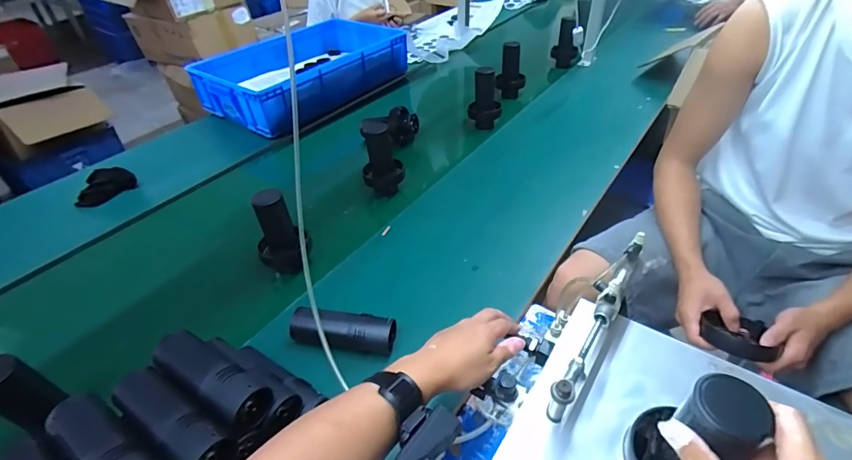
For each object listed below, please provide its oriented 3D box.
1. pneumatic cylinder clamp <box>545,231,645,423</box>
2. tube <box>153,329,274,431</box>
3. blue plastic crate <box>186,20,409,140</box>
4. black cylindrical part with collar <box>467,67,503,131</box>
[{"bbox_3d":[0.197,0.106,0.489,0.027,0.089,0.232,23,47,26],"label":"pneumatic cylinder clamp"},{"bbox_3d":[-0.260,0.176,0.510,0.153,0.046,0.056,21,46,24],"label":"tube"},{"bbox_3d":[-0.409,-0.558,1.462,0.446,0.128,0.672,22,47,25],"label":"blue plastic crate"},{"bbox_3d":[0.168,-0.367,1.207,0.093,0.166,0.075,5,41,8],"label":"black cylindrical part with collar"}]

